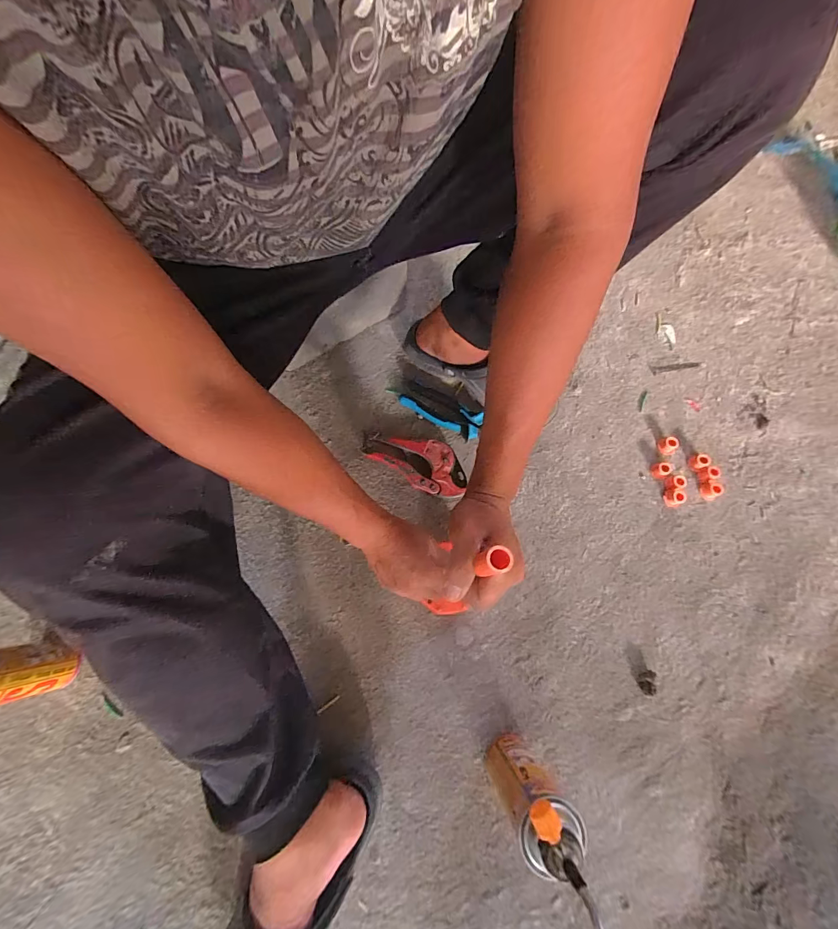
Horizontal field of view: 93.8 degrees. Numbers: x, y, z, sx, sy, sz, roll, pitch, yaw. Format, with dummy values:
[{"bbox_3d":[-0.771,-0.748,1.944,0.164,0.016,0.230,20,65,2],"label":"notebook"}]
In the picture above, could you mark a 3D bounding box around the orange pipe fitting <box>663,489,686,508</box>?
[{"bbox_3d":[0.427,0.055,0.654,0.023,0.022,0.030,-2,72,-3],"label":"orange pipe fitting"}]

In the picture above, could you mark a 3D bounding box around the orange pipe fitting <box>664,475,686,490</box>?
[{"bbox_3d":[0.432,0.031,0.662,0.025,0.021,0.023,1,72,-2],"label":"orange pipe fitting"}]

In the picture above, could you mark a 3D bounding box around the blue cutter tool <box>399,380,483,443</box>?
[{"bbox_3d":[0.036,-0.103,0.686,0.149,0.029,0.062,30,74,8],"label":"blue cutter tool"}]

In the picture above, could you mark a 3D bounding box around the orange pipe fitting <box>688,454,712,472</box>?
[{"bbox_3d":[0.483,-0.004,0.675,0.026,0.021,0.026,-22,74,-8],"label":"orange pipe fitting"}]

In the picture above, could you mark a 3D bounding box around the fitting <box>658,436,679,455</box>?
[{"bbox_3d":[0.434,-0.033,0.683,0.024,0.022,0.030,1,72,-1],"label":"fitting"}]

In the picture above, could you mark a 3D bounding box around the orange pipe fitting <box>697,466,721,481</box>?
[{"bbox_3d":[0.492,0.017,0.670,0.024,0.027,0.023,-17,74,-7],"label":"orange pipe fitting"}]

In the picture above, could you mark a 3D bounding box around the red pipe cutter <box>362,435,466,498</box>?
[{"bbox_3d":[-0.005,-0.009,0.656,0.180,0.024,0.084,28,74,7],"label":"red pipe cutter"}]

